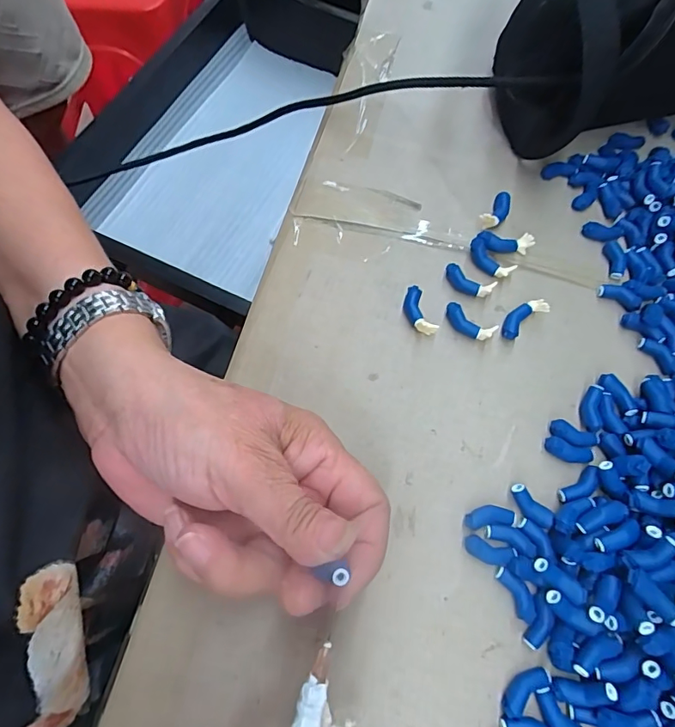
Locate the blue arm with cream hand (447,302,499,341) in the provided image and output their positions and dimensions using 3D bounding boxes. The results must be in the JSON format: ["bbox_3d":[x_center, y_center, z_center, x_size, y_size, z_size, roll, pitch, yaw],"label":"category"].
[{"bbox_3d":[0.072,-0.022,0.265,0.028,0.009,0.011,34,72,14],"label":"blue arm with cream hand"}]

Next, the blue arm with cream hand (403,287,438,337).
[{"bbox_3d":[0.044,-0.028,0.267,0.013,0.010,0.028,-22,69,-8],"label":"blue arm with cream hand"}]

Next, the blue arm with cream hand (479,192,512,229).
[{"bbox_3d":[0.097,-0.094,0.292,0.012,0.008,0.030,35,72,14],"label":"blue arm with cream hand"}]

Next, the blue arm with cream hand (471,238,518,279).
[{"bbox_3d":[0.089,-0.061,0.279,0.011,0.008,0.028,-43,73,-15],"label":"blue arm with cream hand"}]

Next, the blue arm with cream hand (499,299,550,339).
[{"bbox_3d":[0.103,-0.025,0.268,0.030,0.011,0.012,-37,72,-13],"label":"blue arm with cream hand"}]

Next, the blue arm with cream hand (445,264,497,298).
[{"bbox_3d":[0.075,-0.046,0.275,0.028,0.009,0.011,28,71,12],"label":"blue arm with cream hand"}]

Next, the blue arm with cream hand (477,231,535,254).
[{"bbox_3d":[0.099,-0.072,0.285,0.032,0.010,0.008,4,68,2],"label":"blue arm with cream hand"}]

